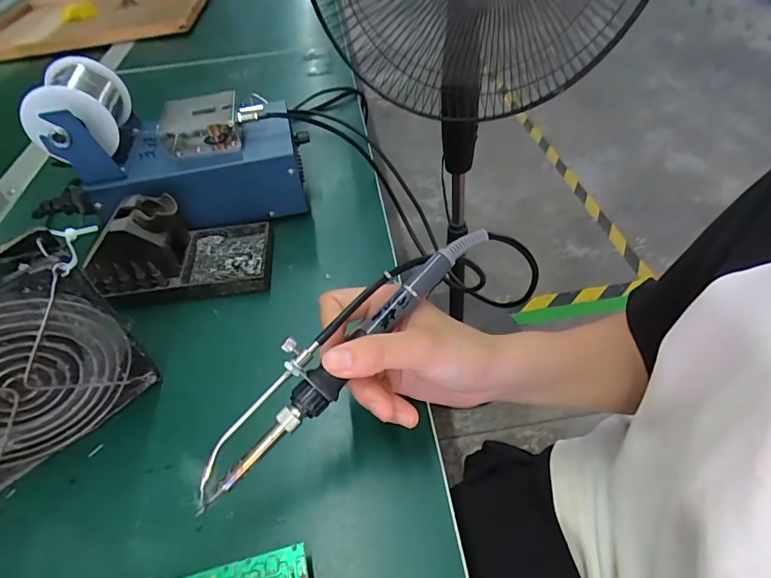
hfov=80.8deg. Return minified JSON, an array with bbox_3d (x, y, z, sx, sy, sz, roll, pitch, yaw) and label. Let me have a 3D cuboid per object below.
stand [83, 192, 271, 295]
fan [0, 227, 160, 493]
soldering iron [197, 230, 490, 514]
[{"bbox_3d":[-0.166,-0.041,0.371,0.129,0.067,0.077,-8,46,-2],"label":"stand"},{"bbox_3d":[-0.212,0.044,0.263,0.040,0.122,0.130,33,57,31],"label":"fan"},{"bbox_3d":[-0.022,0.029,0.244,0.207,0.026,0.028,-44,55,-14],"label":"soldering iron"}]

